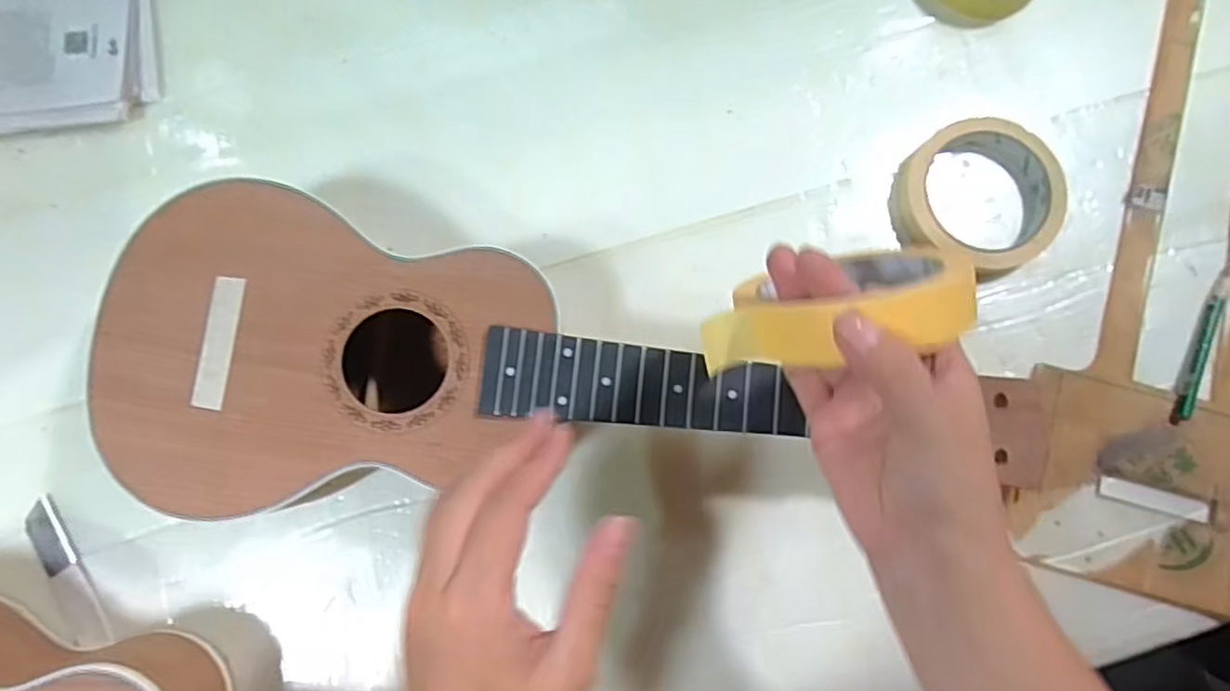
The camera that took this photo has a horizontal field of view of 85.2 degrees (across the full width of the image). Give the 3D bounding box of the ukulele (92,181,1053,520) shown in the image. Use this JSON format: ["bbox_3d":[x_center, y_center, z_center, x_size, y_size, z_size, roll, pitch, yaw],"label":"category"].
[{"bbox_3d":[-0.003,0.011,0.376,0.504,0.077,0.153,2,81,-1],"label":"ukulele"}]

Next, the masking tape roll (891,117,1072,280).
[{"bbox_3d":[0.233,-0.098,0.430,0.099,0.020,0.098,0,81,-1],"label":"masking tape roll"}]

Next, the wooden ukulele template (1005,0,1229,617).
[{"bbox_3d":[0.379,-0.072,0.432,0.161,0.010,0.461,16,81,1],"label":"wooden ukulele template"}]

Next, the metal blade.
[{"bbox_3d":[-0.321,0.134,0.391,0.019,0.004,0.092,-28,85,-5],"label":"metal blade"}]

